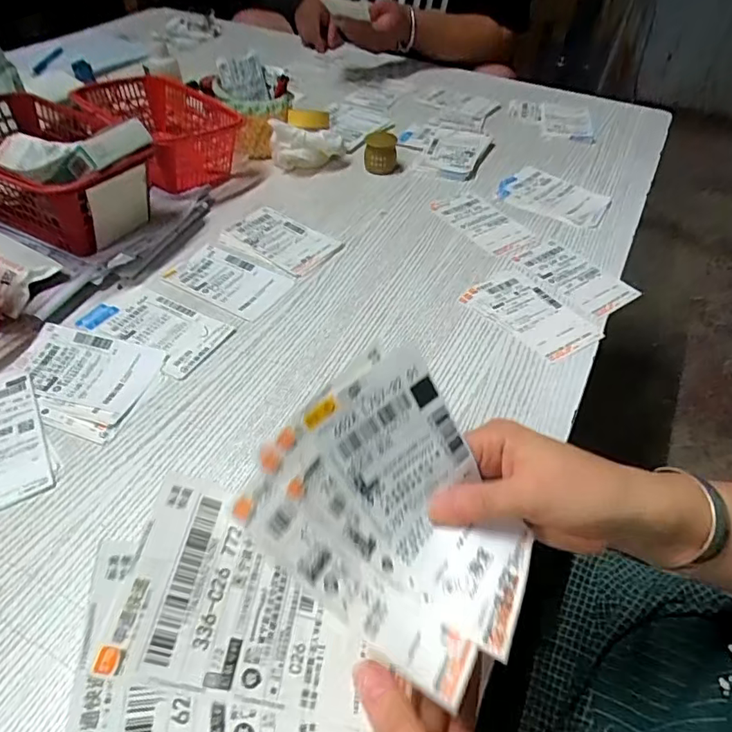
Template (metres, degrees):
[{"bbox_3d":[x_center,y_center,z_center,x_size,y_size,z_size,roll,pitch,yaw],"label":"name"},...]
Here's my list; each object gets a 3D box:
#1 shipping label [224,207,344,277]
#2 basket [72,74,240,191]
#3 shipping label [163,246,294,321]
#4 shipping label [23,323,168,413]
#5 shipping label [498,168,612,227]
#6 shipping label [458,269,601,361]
[{"bbox_3d":[-0.102,-0.153,0.617,0.132,0.006,0.078,31,54,23],"label":"shipping label"},{"bbox_3d":[-0.281,-0.325,0.708,0.229,0.079,0.155,37,57,27],"label":"basket"},{"bbox_3d":[-0.154,-0.096,0.564,0.128,0.005,0.076,25,52,19],"label":"shipping label"},{"bbox_3d":[-0.257,0.000,0.469,0.129,0.007,0.073,13,49,9],"label":"shipping label"},{"bbox_3d":[0.254,-0.233,0.693,0.139,0.006,0.095,29,53,22],"label":"shipping label"},{"bbox_3d":[0.174,-0.055,0.539,0.078,0.004,0.130,-30,56,-26],"label":"shipping label"}]

